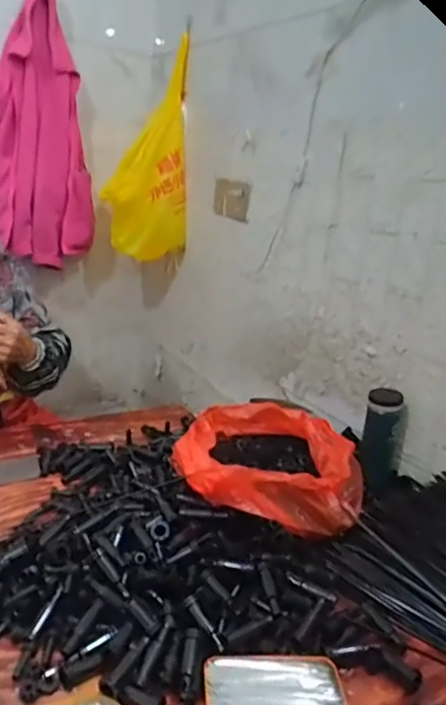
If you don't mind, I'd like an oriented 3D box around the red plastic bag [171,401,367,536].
[{"bbox_3d":[0.074,0.171,0.858,0.283,0.102,0.257,10,18,13],"label":"red plastic bag"}]

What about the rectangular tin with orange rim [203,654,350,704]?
[{"bbox_3d":[0.055,0.351,0.576,0.145,0.014,0.081,3,18,-10],"label":"rectangular tin with orange rim"}]

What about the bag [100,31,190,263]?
[{"bbox_3d":[-0.214,-0.561,1.625,0.218,0.543,0.113,-2,19,-25],"label":"bag"}]

